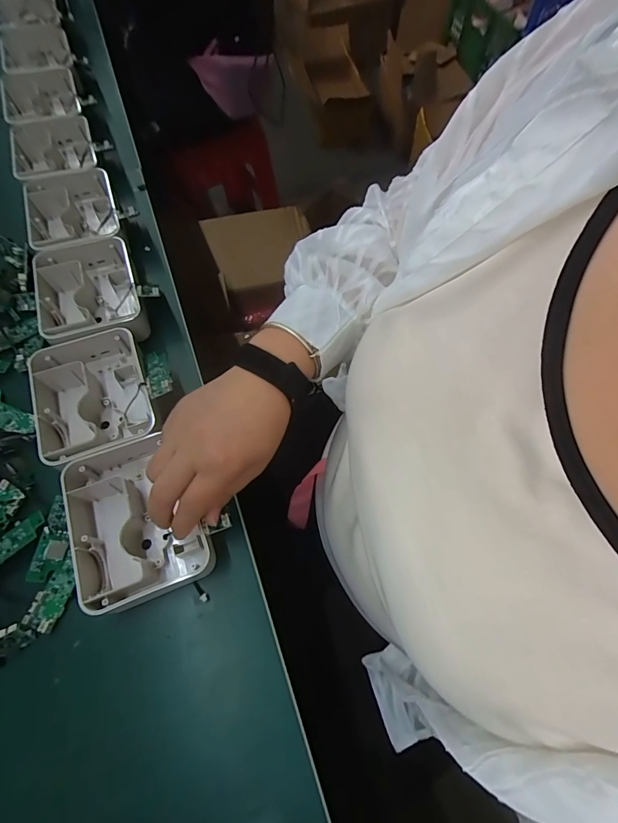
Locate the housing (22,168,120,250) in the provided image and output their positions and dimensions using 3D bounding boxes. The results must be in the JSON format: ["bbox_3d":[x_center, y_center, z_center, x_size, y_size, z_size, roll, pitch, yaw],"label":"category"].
[{"bbox_3d":[-0.284,-0.231,0.478,0.101,0.050,0.122,-18,66,-10],"label":"housing"}]

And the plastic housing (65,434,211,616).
[{"bbox_3d":[-0.148,0.093,0.334,0.100,0.046,0.136,-25,67,-12],"label":"plastic housing"}]

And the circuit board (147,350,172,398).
[{"bbox_3d":[-0.149,-0.040,0.385,0.022,0.008,0.067,-18,47,-10],"label":"circuit board"}]

